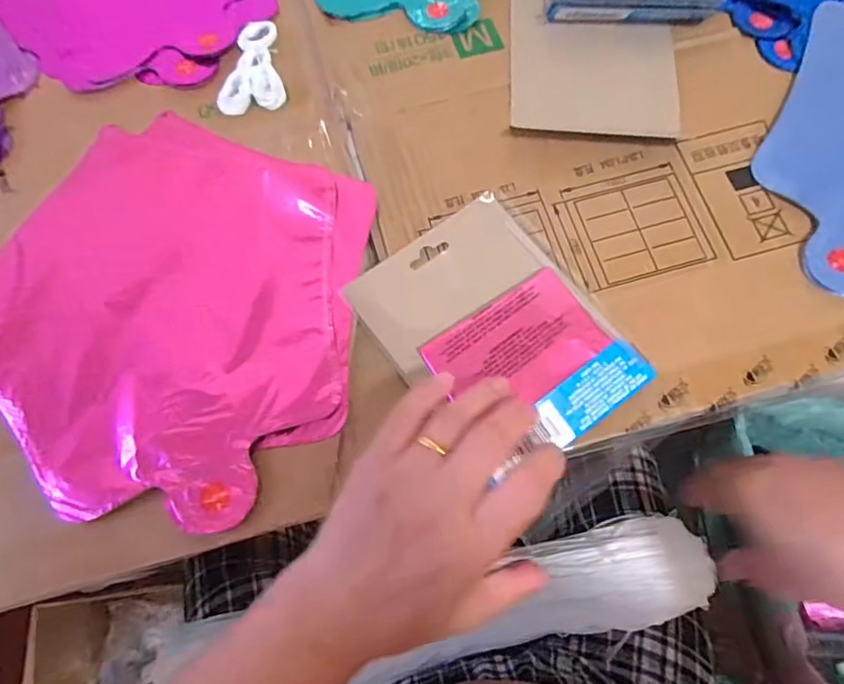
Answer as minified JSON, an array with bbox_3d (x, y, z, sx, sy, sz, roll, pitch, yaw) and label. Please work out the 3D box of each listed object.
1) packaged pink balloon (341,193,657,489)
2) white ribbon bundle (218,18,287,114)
[{"bbox_3d":[0.044,-0.009,0.326,0.117,0.012,0.149,-36,72,-11],"label":"packaged pink balloon"},{"bbox_3d":[-0.120,-0.194,0.394,0.044,0.012,0.073,-6,69,-1],"label":"white ribbon bundle"}]

